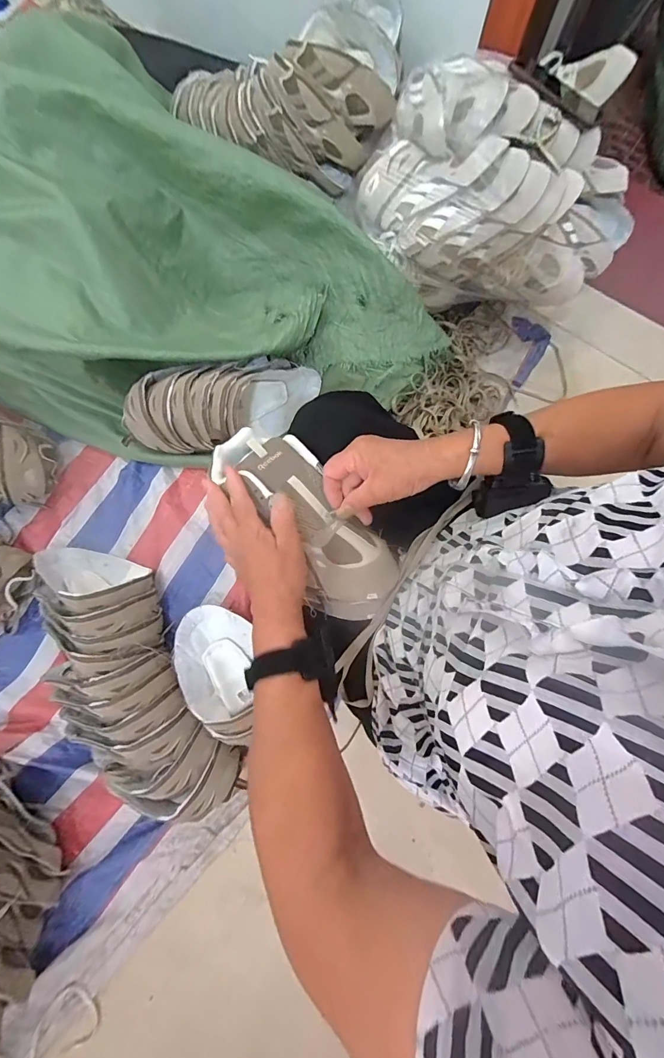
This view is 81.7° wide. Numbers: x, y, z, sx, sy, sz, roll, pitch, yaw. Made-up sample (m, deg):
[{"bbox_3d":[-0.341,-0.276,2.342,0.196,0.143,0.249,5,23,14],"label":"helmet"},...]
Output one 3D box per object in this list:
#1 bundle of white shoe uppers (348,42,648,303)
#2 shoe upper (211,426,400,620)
[{"bbox_3d":[0.322,-0.637,0.719,0.538,0.234,0.282,10,80,1],"label":"bundle of white shoe uppers"},{"bbox_3d":[-0.037,-0.012,0.413,0.117,0.048,0.248,-38,81,-7],"label":"shoe upper"}]

